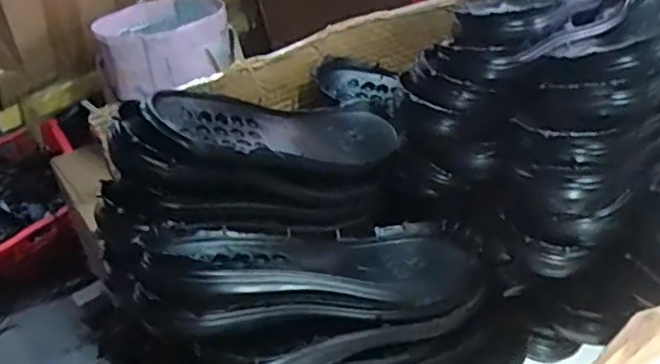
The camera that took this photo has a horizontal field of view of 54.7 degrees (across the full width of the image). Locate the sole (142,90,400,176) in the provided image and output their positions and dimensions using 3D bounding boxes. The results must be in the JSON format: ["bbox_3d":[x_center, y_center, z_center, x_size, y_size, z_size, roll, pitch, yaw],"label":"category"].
[{"bbox_3d":[-0.039,-0.043,0.563,0.253,0.029,0.102,1,28,-40],"label":"sole"}]

